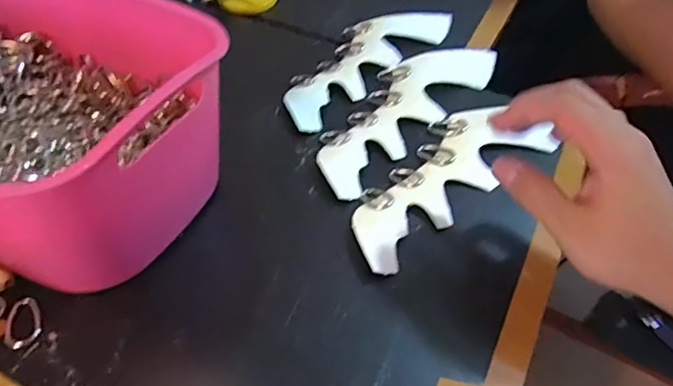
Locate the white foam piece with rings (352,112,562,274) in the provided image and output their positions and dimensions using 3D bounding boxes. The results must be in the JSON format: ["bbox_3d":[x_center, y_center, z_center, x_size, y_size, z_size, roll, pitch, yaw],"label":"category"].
[{"bbox_3d":[0.085,-0.018,0.432,0.211,0.014,0.082,-32,56,-27],"label":"white foam piece with rings"}]

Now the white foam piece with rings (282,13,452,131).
[{"bbox_3d":[0.024,-0.139,0.544,0.076,0.012,0.235,32,54,25],"label":"white foam piece with rings"}]

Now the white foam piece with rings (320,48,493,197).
[{"bbox_3d":[0.056,-0.082,0.489,0.080,0.012,0.239,32,54,24],"label":"white foam piece with rings"}]

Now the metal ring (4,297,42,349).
[{"bbox_3d":[-0.197,0.081,0.335,0.020,0.004,0.033,-16,50,-17],"label":"metal ring"}]

